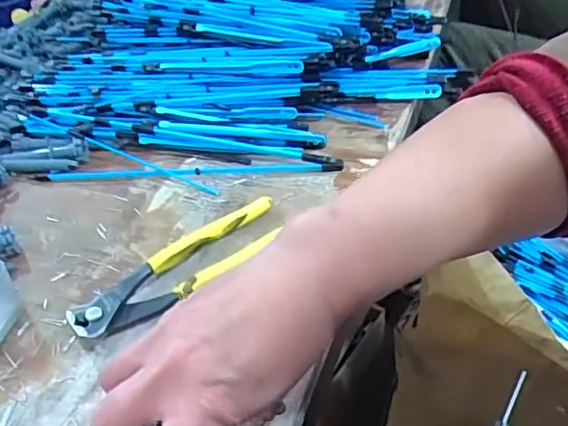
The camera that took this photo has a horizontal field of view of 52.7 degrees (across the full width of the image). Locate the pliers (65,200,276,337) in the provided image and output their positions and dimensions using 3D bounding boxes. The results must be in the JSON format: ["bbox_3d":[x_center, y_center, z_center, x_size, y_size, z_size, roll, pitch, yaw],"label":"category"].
[{"bbox_3d":[-0.064,0.036,0.383,0.161,0.017,0.045,-29,44,-27],"label":"pliers"}]

